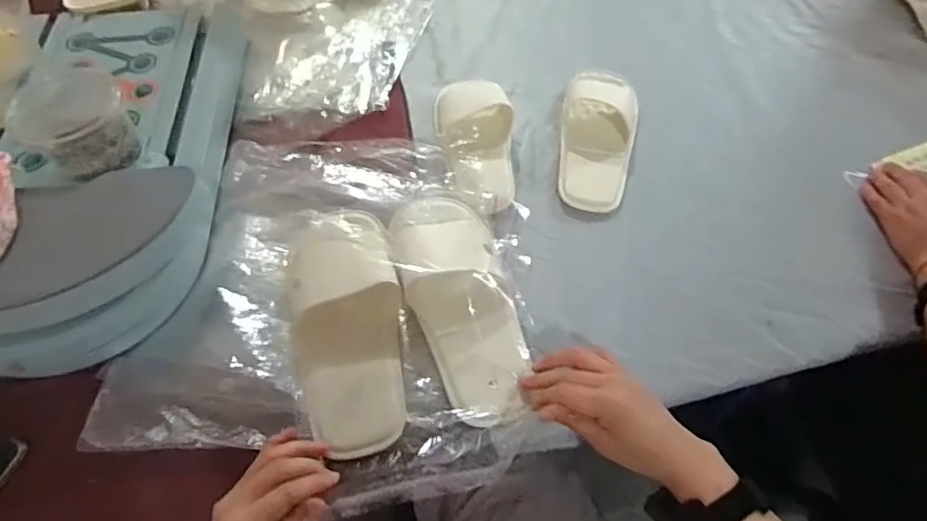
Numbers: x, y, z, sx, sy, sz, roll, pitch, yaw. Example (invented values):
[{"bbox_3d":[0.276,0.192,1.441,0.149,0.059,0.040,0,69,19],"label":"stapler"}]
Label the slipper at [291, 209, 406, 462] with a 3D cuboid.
[{"bbox_3d":[-0.115,0.077,0.565,0.105,0.036,0.227,-10,66,-4],"label":"slipper"}]

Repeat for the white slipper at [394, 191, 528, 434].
[{"bbox_3d":[0.000,0.036,0.595,0.107,0.046,0.266,-16,63,-7],"label":"white slipper"}]

